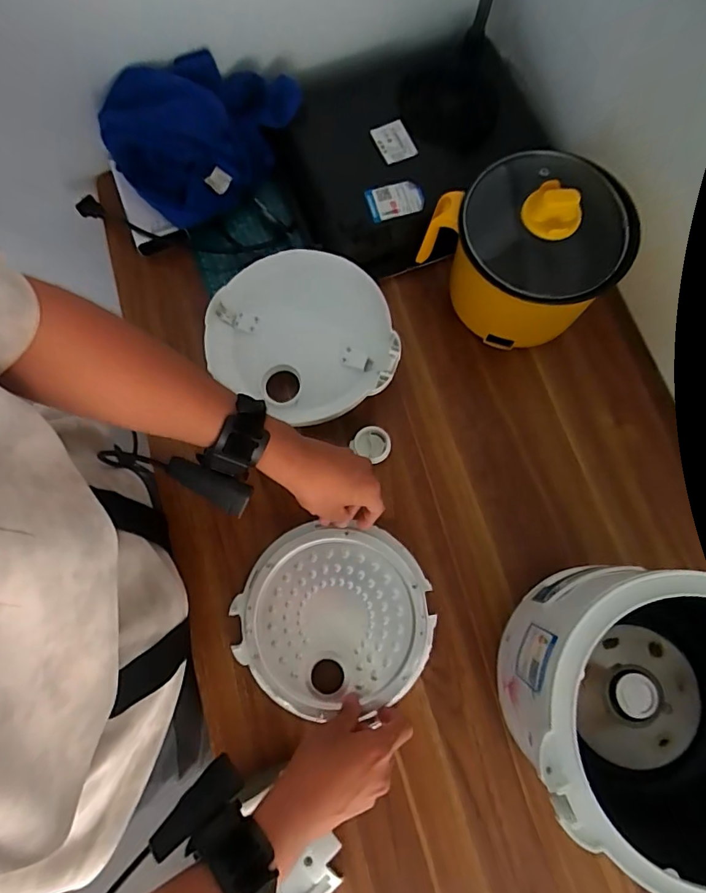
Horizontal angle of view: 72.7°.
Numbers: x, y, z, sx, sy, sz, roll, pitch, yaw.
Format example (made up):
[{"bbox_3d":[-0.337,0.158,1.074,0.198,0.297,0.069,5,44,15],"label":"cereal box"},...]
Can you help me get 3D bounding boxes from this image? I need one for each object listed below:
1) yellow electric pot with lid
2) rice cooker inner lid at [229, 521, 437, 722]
[{"bbox_3d":[0.193,-0.210,0.516,0.179,0.144,0.169,0,75,1],"label":"yellow electric pot with lid"},{"bbox_3d":[-0.018,0.179,0.503,0.190,0.018,0.194,0,75,1],"label":"rice cooker inner lid"}]

